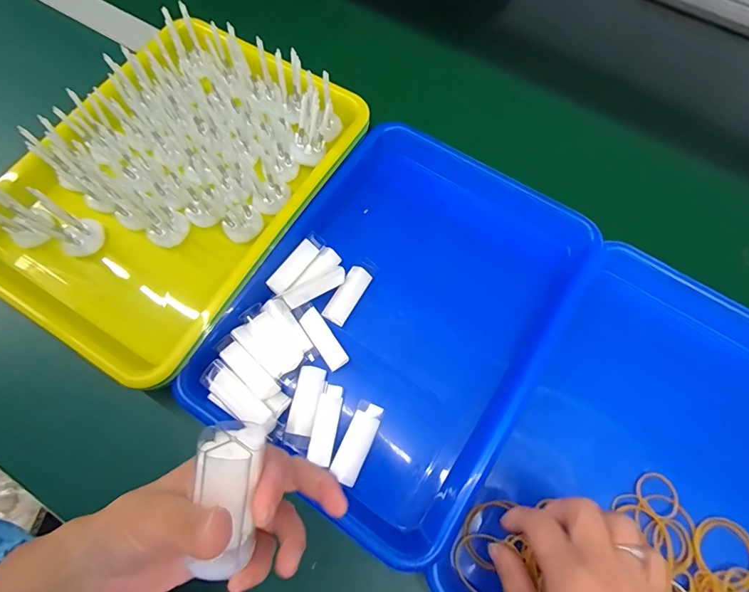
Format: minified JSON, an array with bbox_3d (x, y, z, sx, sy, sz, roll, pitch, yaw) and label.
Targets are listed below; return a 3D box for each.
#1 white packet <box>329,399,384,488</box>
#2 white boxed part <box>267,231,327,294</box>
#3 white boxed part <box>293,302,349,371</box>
[{"bbox_3d":[-0.014,0.118,0.330,0.022,0.014,0.063,24,71,7],"label":"white packet"},{"bbox_3d":[-0.072,-0.030,0.373,0.019,0.009,0.065,43,72,-17],"label":"white boxed part"},{"bbox_3d":[-0.046,0.035,0.356,0.019,0.013,0.063,-33,74,-12],"label":"white boxed part"}]

